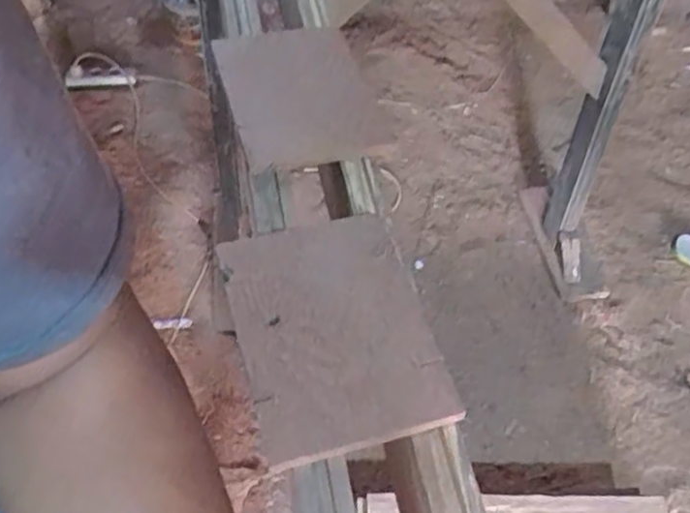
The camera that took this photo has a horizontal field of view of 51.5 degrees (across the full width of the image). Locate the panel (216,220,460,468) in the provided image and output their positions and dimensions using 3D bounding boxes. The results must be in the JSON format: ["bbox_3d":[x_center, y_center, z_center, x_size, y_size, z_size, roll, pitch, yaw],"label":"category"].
[{"bbox_3d":[-0.009,0.047,0.514,0.134,0.014,0.194,-11,49,-12],"label":"panel"}]

